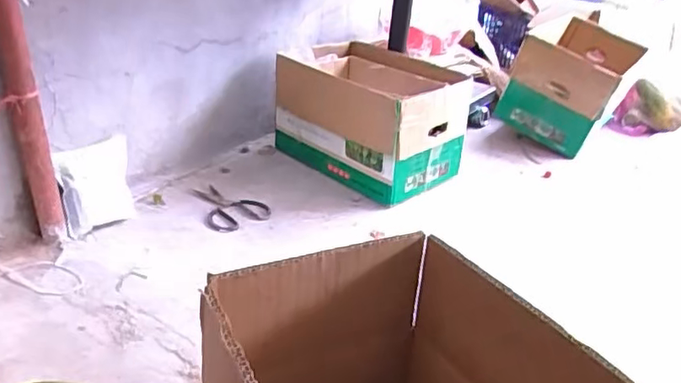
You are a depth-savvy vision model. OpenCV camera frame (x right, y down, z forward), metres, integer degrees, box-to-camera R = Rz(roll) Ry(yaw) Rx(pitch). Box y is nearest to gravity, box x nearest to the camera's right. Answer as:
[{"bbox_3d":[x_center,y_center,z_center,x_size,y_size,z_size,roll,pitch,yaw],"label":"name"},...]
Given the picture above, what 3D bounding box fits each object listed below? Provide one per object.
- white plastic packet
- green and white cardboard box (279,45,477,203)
[{"bbox_3d":[-0.558,-0.012,1.384,0.038,0.199,0.216,8,20,22],"label":"white plastic packet"},{"bbox_3d":[0.071,-0.211,1.697,0.318,0.308,0.533,-20,36,-38],"label":"green and white cardboard box"}]

